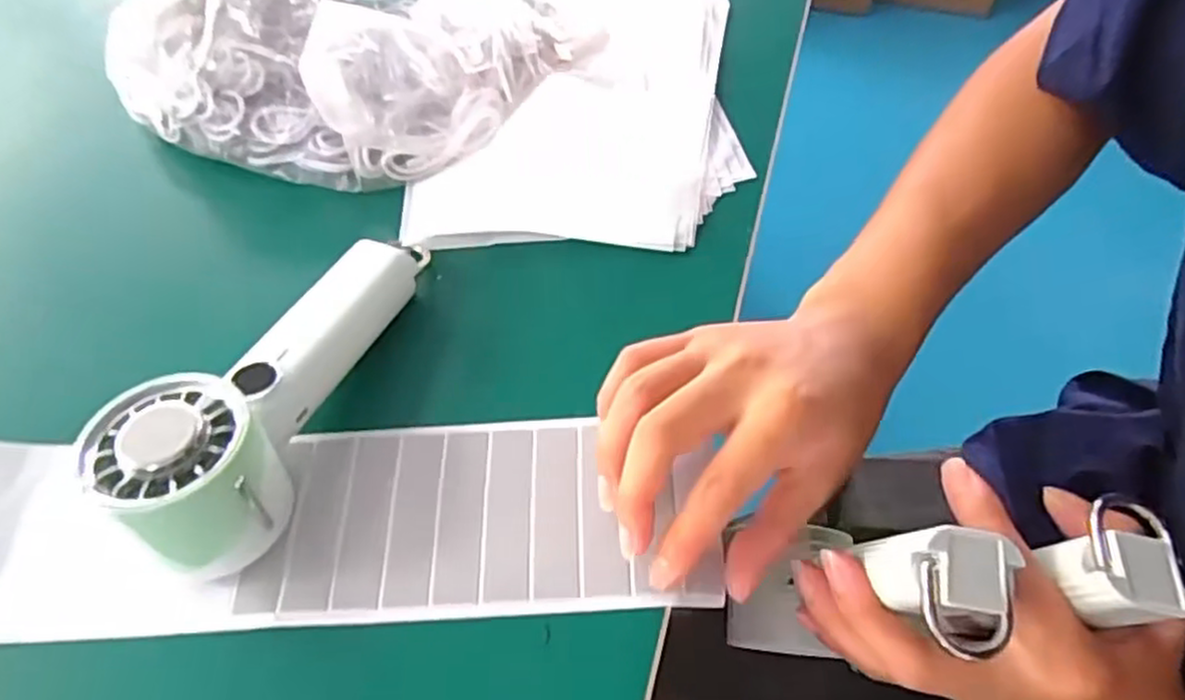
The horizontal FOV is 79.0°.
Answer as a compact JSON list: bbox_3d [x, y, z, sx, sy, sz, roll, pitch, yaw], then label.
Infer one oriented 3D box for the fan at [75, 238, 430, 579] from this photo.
[{"bbox_3d":[-0.144,0.005,0.331,0.064,0.066,0.190,14,58,12],"label":"fan"}]

